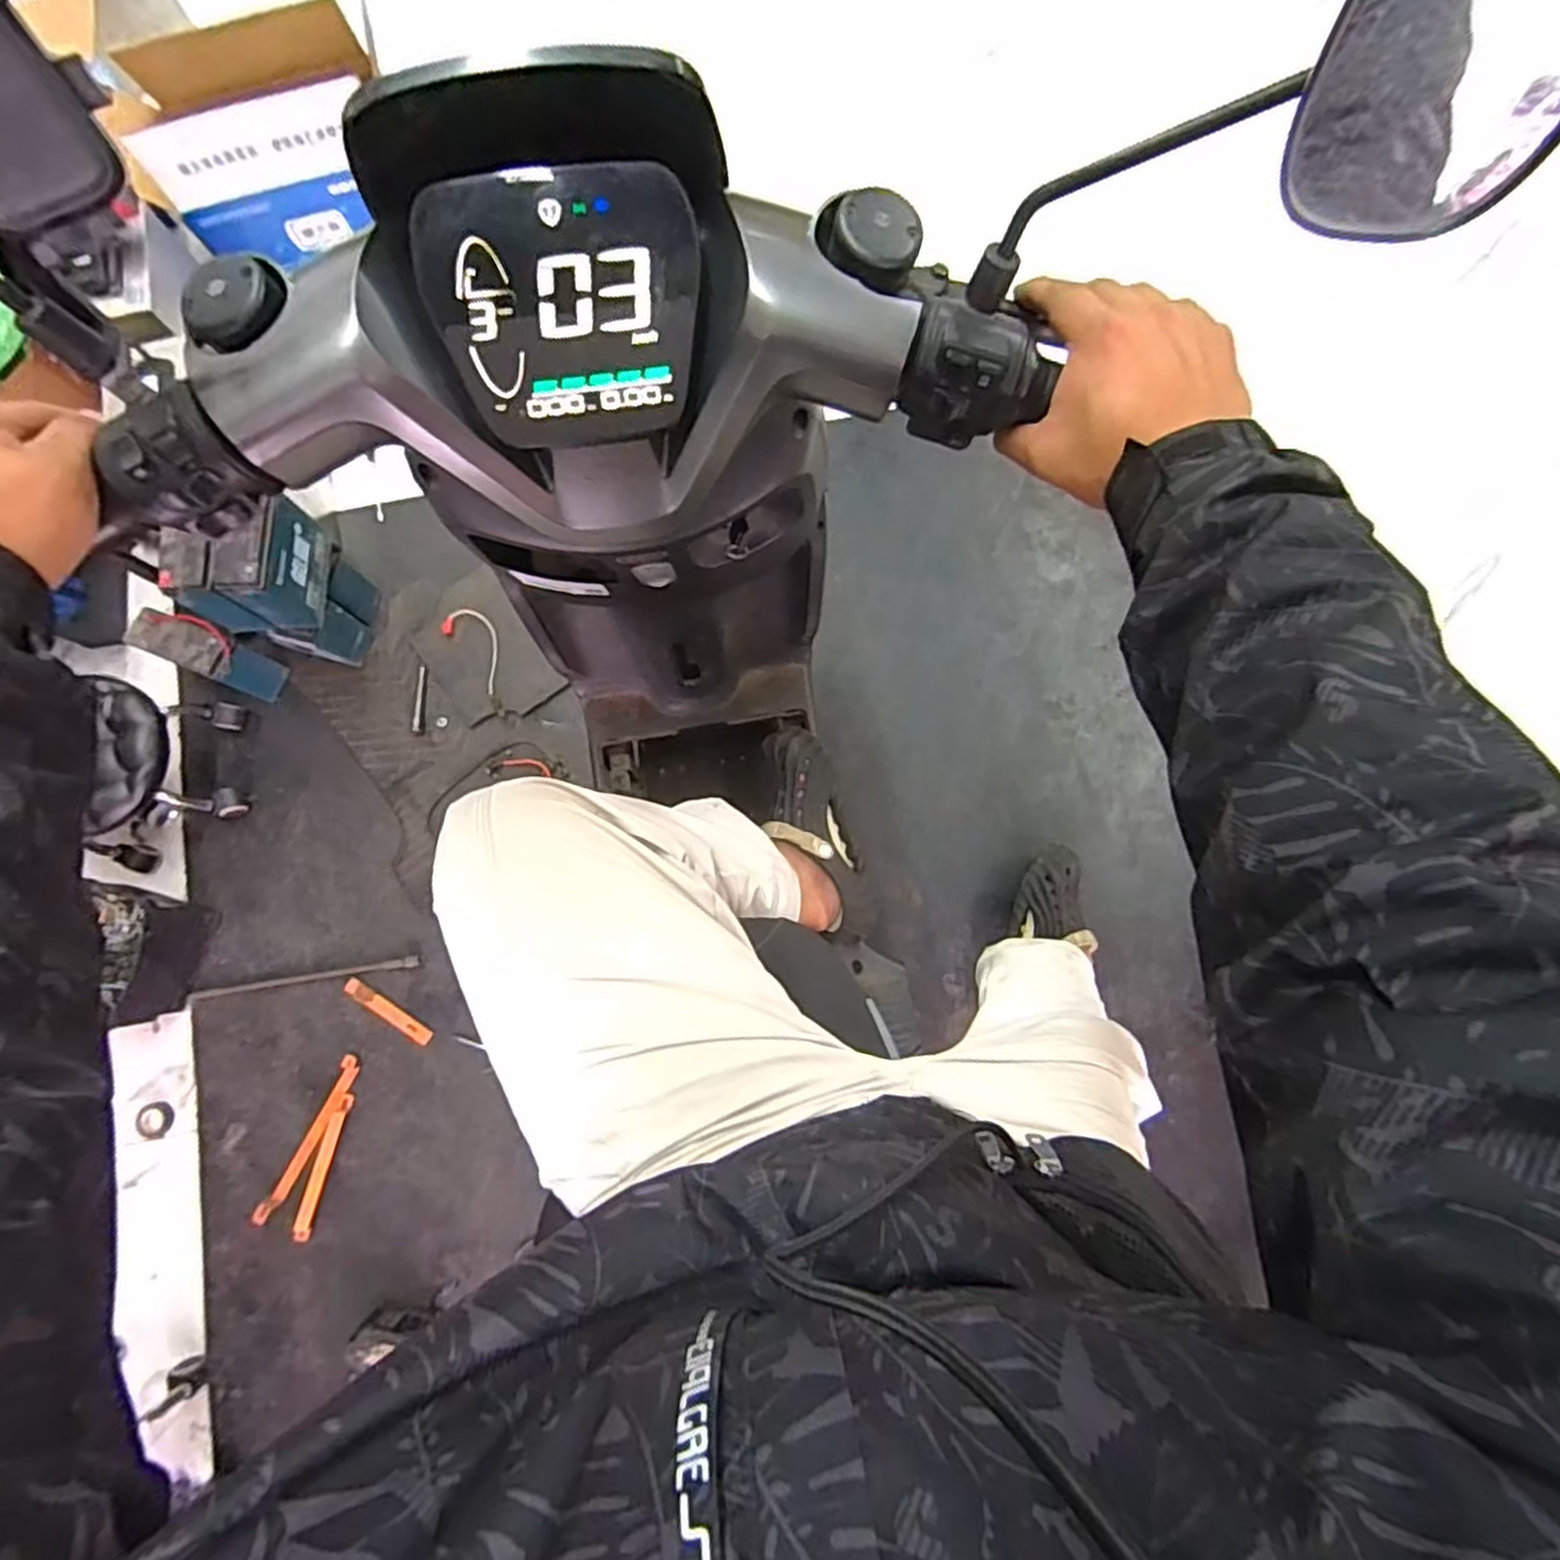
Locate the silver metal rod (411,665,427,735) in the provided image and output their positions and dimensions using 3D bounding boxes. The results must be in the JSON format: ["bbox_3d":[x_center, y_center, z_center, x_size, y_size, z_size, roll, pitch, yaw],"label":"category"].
[{"bbox_3d":[-0.688,-0.154,1.430,0.023,0.013,0.134,0,80,0],"label":"silver metal rod"}]

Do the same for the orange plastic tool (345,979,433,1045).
[{"bbox_3d":[-0.691,0.410,1.313,0.176,0.011,0.027,34,82,6],"label":"orange plastic tool"}]

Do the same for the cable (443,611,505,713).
[{"bbox_3d":[-0.559,-0.233,1.418,0.083,0.014,0.218,-33,87,-6],"label":"cable"}]

